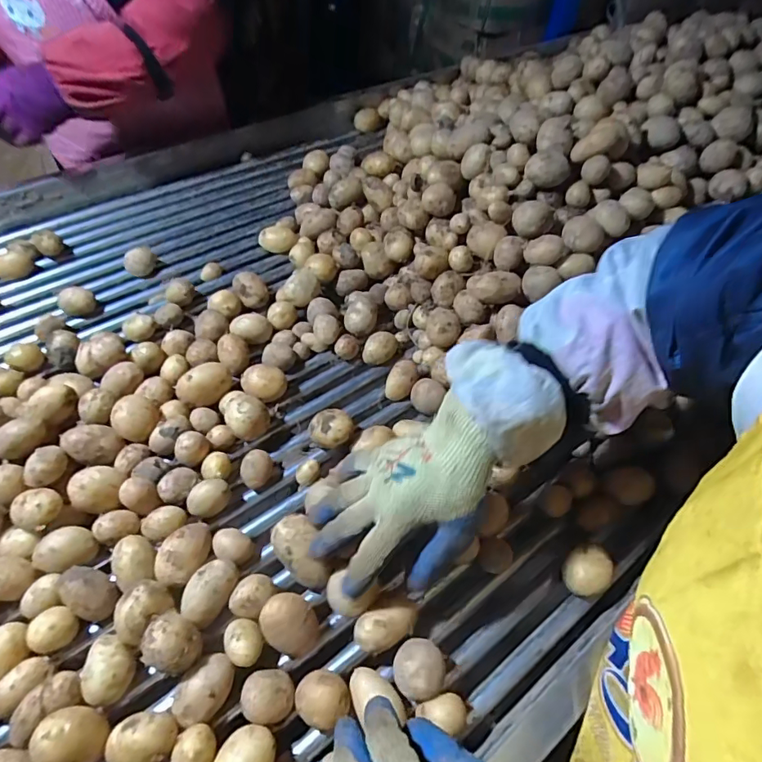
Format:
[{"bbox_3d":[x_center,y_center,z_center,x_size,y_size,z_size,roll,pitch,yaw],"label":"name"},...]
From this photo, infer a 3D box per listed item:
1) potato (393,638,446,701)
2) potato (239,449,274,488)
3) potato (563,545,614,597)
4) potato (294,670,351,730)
[{"bbox_3d":[0.032,0.243,0.404,0.040,0.037,0.044,3,50,-4],"label":"potato"},{"bbox_3d":[-0.133,0.098,0.519,0.030,0.031,0.036,8,50,0],"label":"potato"},{"bbox_3d":[0.196,0.182,0.458,0.042,0.032,0.038,-22,56,-23],"label":"potato"},{"bbox_3d":[-0.047,0.259,0.389,0.042,0.035,0.036,13,50,5],"label":"potato"}]

